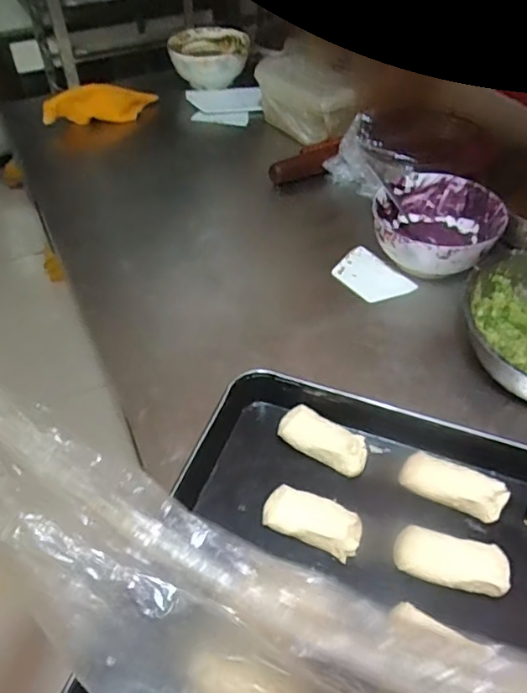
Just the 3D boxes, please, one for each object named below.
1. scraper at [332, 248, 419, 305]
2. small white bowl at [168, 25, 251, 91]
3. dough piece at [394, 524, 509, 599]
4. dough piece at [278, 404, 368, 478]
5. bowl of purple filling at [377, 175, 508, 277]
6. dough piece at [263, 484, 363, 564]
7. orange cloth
[{"bbox_3d":[0.152,-0.105,0.790,0.079,0.004,0.120,-27,51,-22],"label":"scraper"},{"bbox_3d":[-0.120,-0.654,1.250,0.179,0.083,0.201,-5,47,-4],"label":"small white bowl"},{"bbox_3d":[0.169,0.193,0.490,0.096,0.024,0.040,11,48,12],"label":"dough piece"},{"bbox_3d":[0.063,0.097,0.580,0.098,0.031,0.043,27,53,24],"label":"dough piece"},{"bbox_3d":[0.244,-0.165,0.789,0.169,0.083,0.177,-1,46,1],"label":"bowl of purple filling"},{"bbox_3d":[0.046,0.167,0.521,0.092,0.024,0.043,16,49,16],"label":"dough piece"},{"bbox_3d":[-0.339,-0.503,1.138,0.237,0.064,0.045,-18,49,-15],"label":"orange cloth"}]

